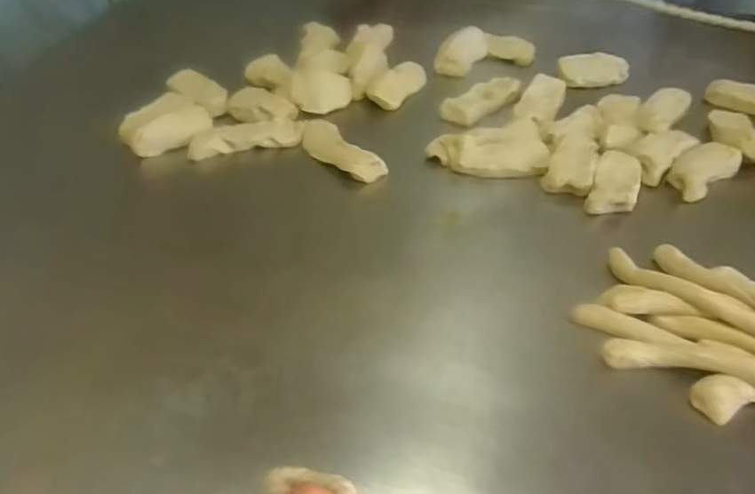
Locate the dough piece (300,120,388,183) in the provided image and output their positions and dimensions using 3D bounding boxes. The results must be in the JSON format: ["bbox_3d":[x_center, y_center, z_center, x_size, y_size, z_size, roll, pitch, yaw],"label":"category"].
[{"bbox_3d":[-0.045,-0.112,0.704,0.044,0.032,0.113,-32,52,-28],"label":"dough piece"}]

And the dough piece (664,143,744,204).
[{"bbox_3d":[0.368,-0.086,0.692,0.096,0.034,0.051,-31,52,-28],"label":"dough piece"}]

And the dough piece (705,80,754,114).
[{"bbox_3d":[0.483,-0.197,0.800,0.093,0.029,0.033,33,53,30],"label":"dough piece"}]

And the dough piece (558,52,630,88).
[{"bbox_3d":[0.299,-0.245,0.841,0.091,0.036,0.027,7,45,7],"label":"dough piece"}]

